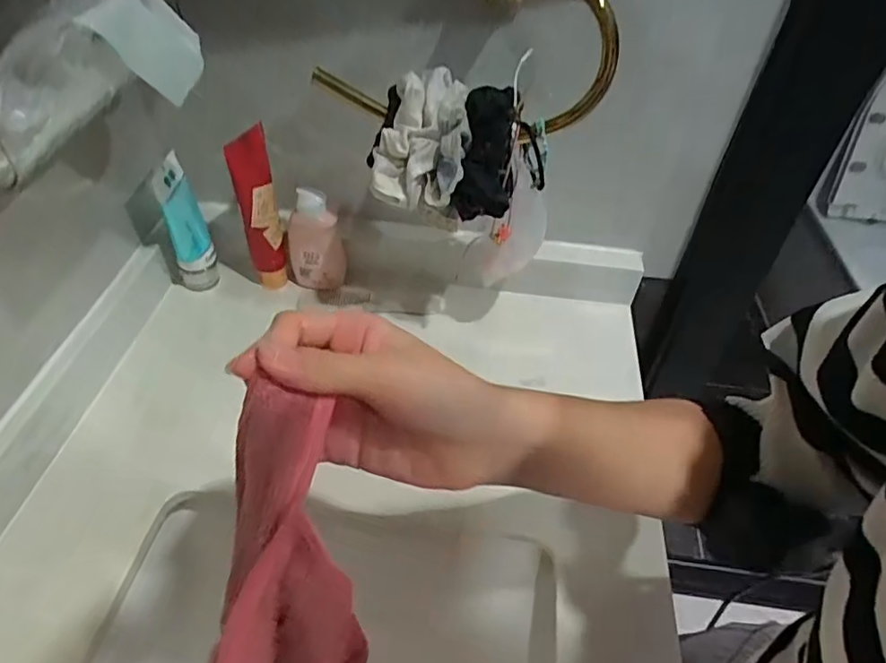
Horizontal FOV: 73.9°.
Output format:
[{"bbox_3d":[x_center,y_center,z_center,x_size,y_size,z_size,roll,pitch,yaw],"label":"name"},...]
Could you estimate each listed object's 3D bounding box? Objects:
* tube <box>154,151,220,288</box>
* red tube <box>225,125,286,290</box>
[{"bbox_3d":[-0.250,-0.101,0.576,0.042,0.127,0.048,-18,49,-20],"label":"tube"},{"bbox_3d":[-0.174,-0.110,0.565,0.034,0.166,0.028,-12,47,-12],"label":"red tube"}]

